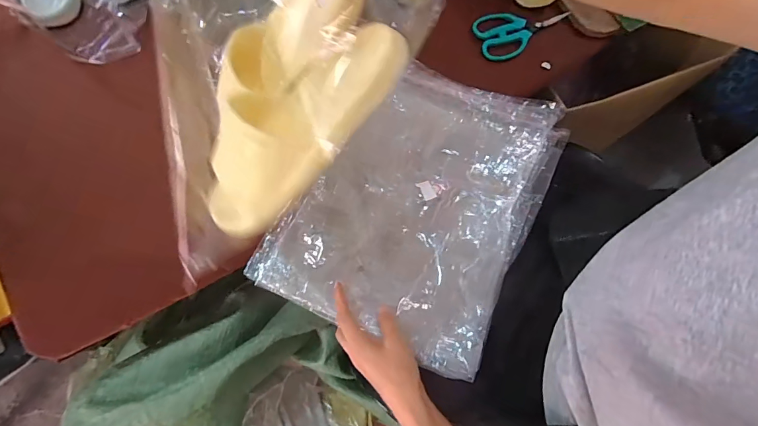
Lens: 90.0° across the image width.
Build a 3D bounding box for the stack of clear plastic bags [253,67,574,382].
[{"bbox_3d":[0.054,-0.023,0.508,0.288,0.073,0.383,28,78,6],"label":"stack of clear plastic bags"}]

